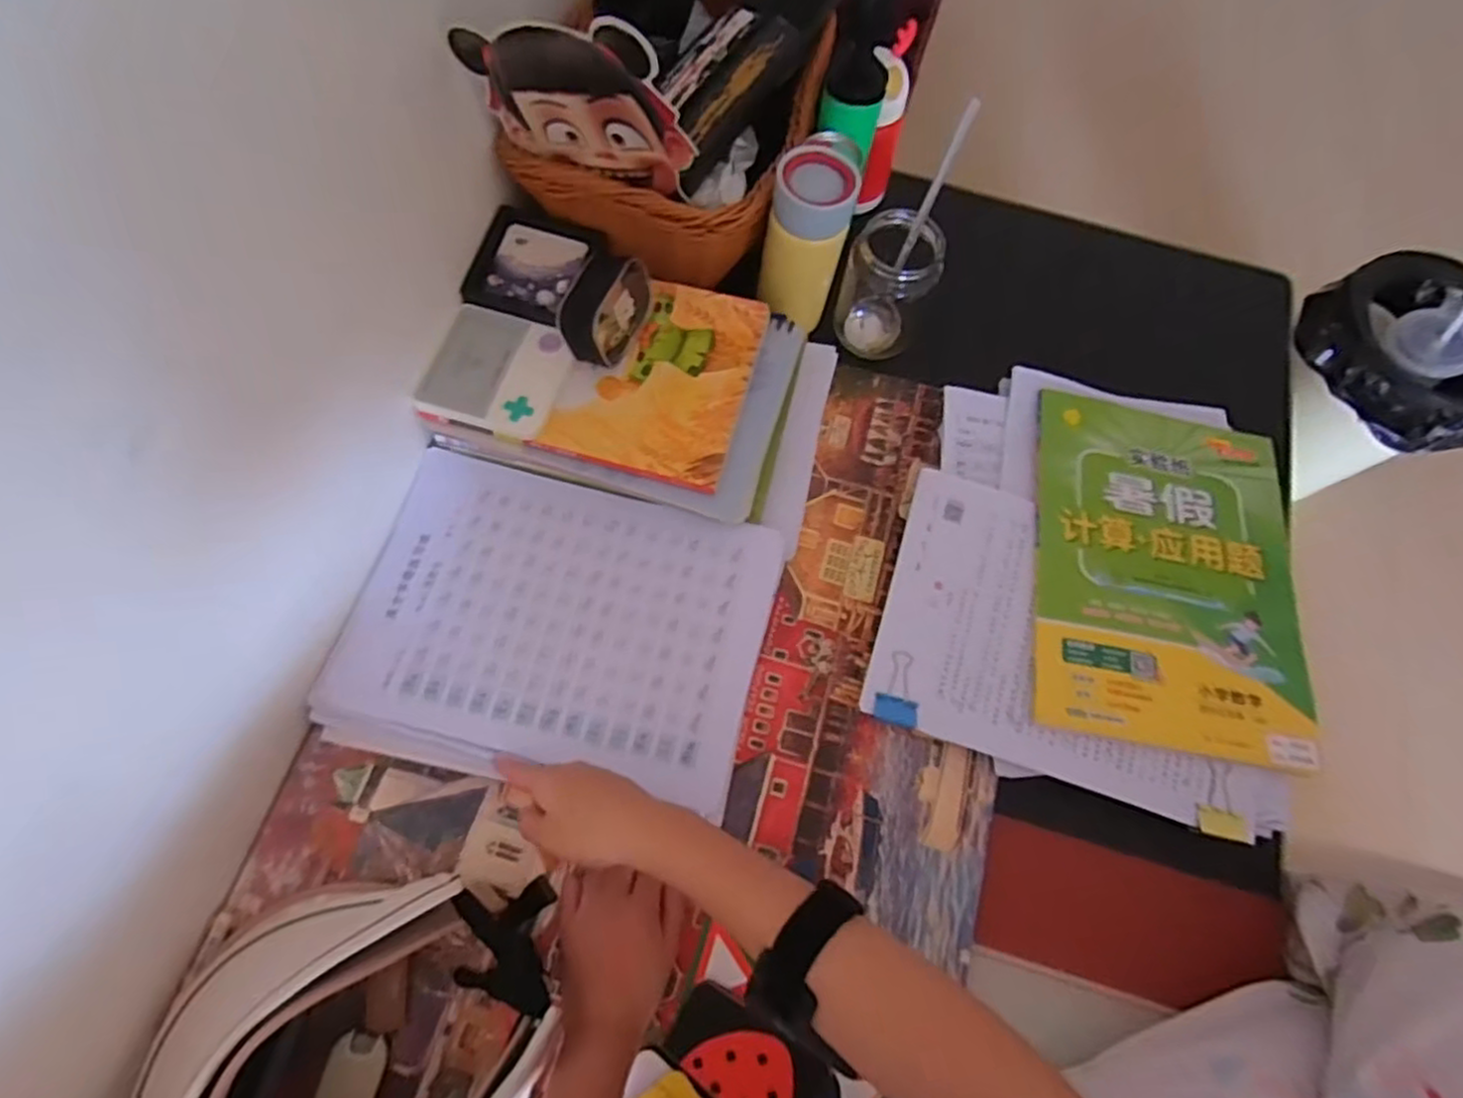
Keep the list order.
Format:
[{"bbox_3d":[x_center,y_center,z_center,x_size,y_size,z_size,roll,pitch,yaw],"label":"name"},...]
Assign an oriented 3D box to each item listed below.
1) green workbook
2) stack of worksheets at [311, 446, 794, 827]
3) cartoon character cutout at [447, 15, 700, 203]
[{"bbox_3d":[0.350,0.008,0.572,0.206,0.014,0.298,10,71,3],"label":"green workbook"},{"bbox_3d":[-0.130,0.061,0.548,0.304,0.021,0.227,13,71,4],"label":"stack of worksheets"},{"bbox_3d":[-0.100,-0.295,0.487,0.146,0.124,0.009,16,80,22],"label":"cartoon character cutout"}]

